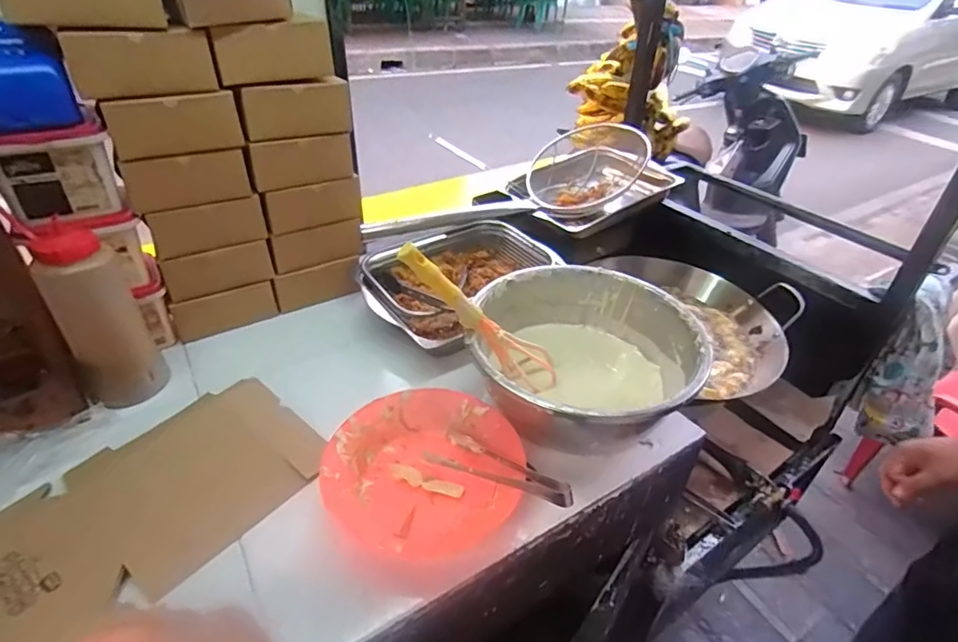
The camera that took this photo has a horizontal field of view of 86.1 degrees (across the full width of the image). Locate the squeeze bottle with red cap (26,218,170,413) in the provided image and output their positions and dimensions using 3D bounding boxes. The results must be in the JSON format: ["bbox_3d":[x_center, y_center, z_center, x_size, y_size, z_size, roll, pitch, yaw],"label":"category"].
[{"bbox_3d":[-0.467,-0.010,0.631,0.080,0.222,0.088,-26,45,-31],"label":"squeeze bottle with red cap"}]

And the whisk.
[{"bbox_3d":[0.001,0.005,0.622,0.054,0.268,0.047,-35,34,18],"label":"whisk"}]

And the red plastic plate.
[{"bbox_3d":[-0.061,0.168,0.576,0.208,0.043,0.208,1,37,-1],"label":"red plastic plate"}]

